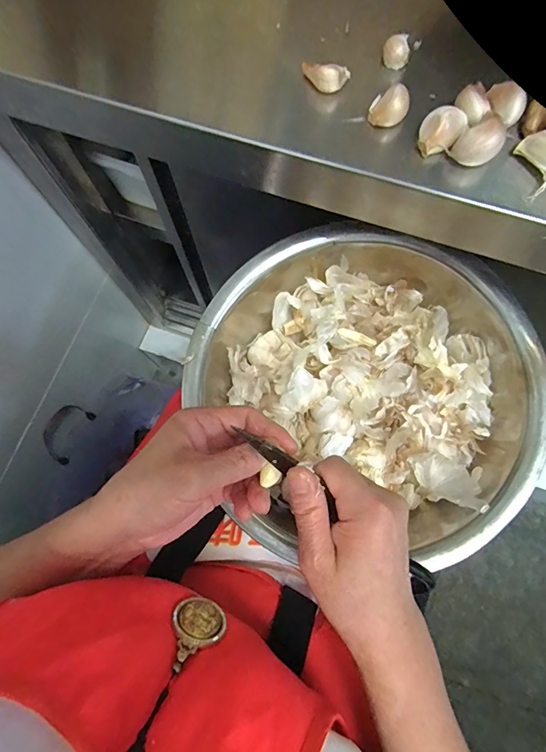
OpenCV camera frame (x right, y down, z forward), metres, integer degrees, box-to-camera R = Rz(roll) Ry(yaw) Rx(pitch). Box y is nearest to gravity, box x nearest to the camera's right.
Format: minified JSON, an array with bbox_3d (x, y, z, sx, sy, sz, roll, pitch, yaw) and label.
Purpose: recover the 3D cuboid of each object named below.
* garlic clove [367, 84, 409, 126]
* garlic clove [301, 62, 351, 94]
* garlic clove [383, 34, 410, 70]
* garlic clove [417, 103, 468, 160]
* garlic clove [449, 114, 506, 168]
[{"bbox_3d":[0.078,-0.181,0.275,0.024,0.019,0.014,10,74,3],"label":"garlic clove"},{"bbox_3d":[0.036,-0.208,0.285,0.033,0.016,0.010,17,74,5],"label":"garlic clove"},{"bbox_3d":[0.087,-0.227,0.288,0.017,0.016,0.011,0,73,0],"label":"garlic clove"},{"bbox_3d":[0.110,-0.162,0.270,0.029,0.017,0.020,-22,75,-7],"label":"garlic clove"},{"bbox_3d":[0.131,-0.149,0.263,0.026,0.021,0.018,-15,74,-5],"label":"garlic clove"}]

